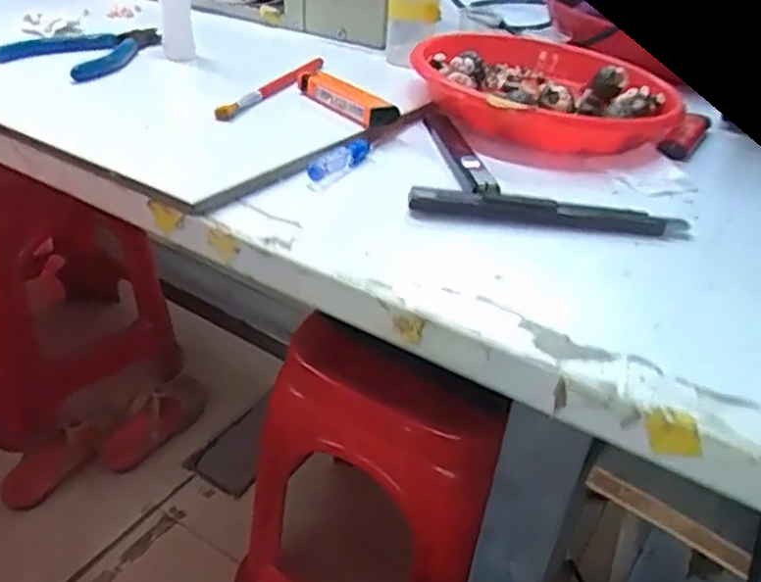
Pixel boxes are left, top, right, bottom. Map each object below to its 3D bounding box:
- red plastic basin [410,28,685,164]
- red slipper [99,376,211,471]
[{"bbox_3d":[0.106,-0.133,0.439,0.174,0.040,0.164,4,34,-3],"label":"red plastic basin"},{"bbox_3d":[-0.402,0.228,1.204,0.103,0.070,0.231,16,35,15],"label":"red slipper"}]

